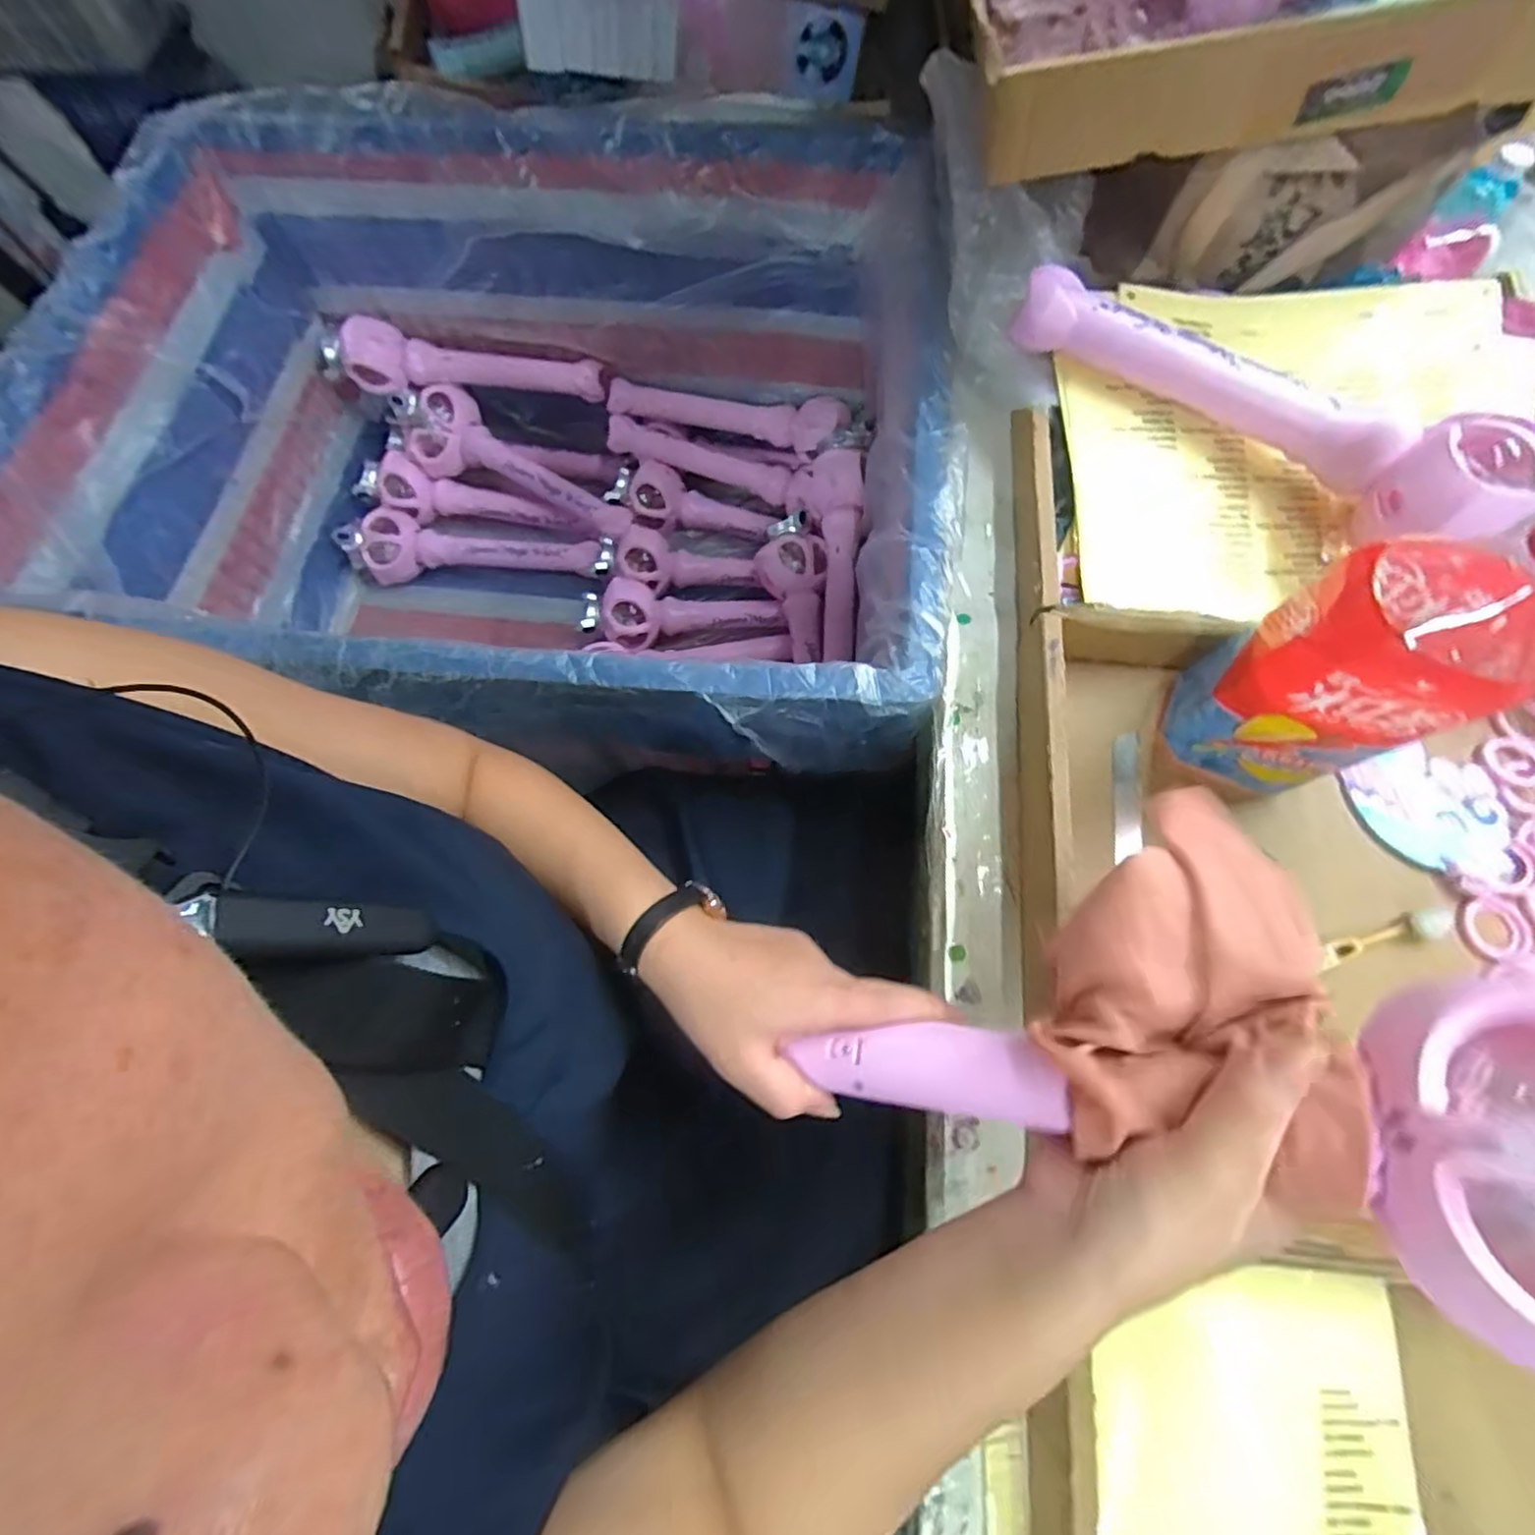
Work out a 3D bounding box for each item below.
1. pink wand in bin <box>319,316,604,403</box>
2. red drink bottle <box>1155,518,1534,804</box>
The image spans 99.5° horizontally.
[{"bbox_3d":[-0.396,-0.522,0.846,0.345,0.088,0.054,4,71,3],"label":"pink wand in bin"},{"bbox_3d":[0.311,-0.055,0.343,0.094,0.214,0.094,-25,72,-7],"label":"red drink bottle"}]

